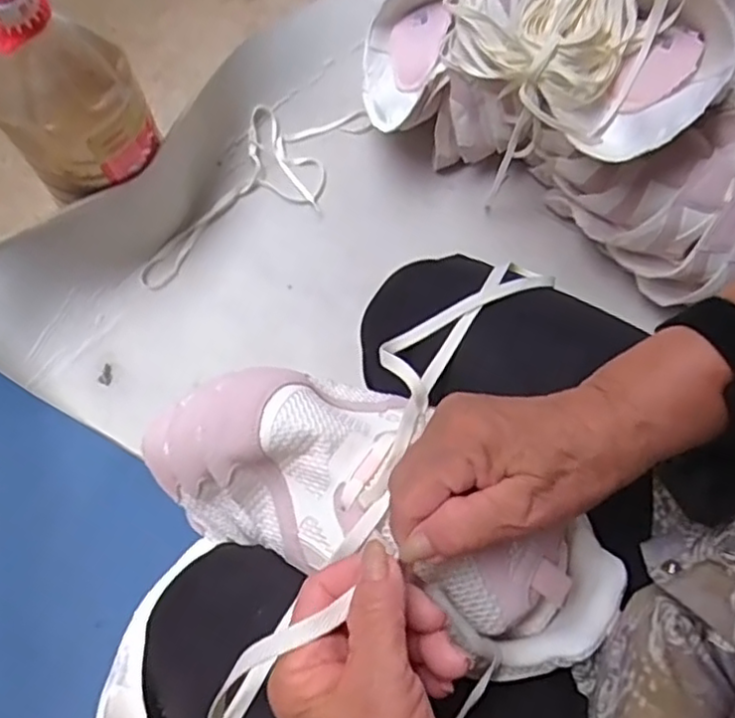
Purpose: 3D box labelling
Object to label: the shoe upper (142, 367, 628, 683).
[{"bbox_3d":[0.008,0.073,0.353,0.264,0.063,0.107,24,71,6],"label":"shoe upper"}]

